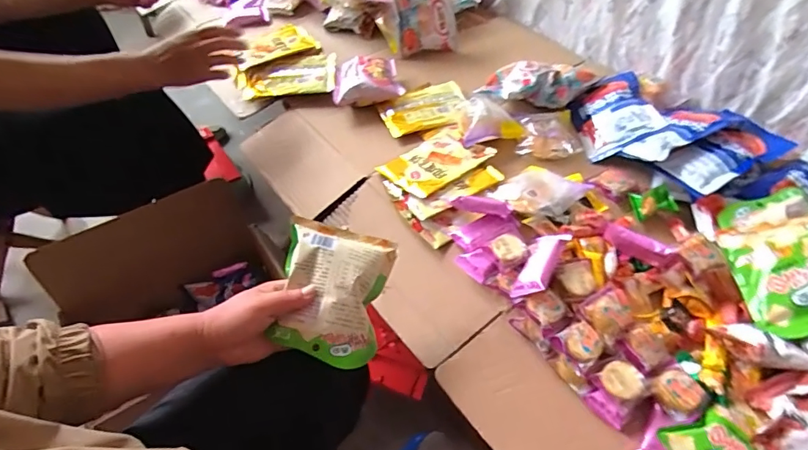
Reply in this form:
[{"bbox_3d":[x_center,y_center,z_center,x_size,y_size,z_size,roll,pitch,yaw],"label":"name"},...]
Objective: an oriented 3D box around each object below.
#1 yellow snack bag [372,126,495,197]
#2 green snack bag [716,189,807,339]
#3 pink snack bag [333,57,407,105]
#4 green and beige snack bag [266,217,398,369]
[{"bbox_3d":[0.049,-0.097,0.727,0.154,0.013,0.101,-32,58,-26],"label":"yellow snack bag"},{"bbox_3d":[0.460,0.034,0.572,0.129,0.047,0.208,-17,46,22],"label":"green snack bag"},{"bbox_3d":[-0.067,-0.252,0.835,0.118,0.052,0.106,-9,51,-9],"label":"pink snack bag"},{"bbox_3d":[-0.082,0.074,0.535,0.122,0.038,0.148,13,78,1],"label":"green and beige snack bag"}]

